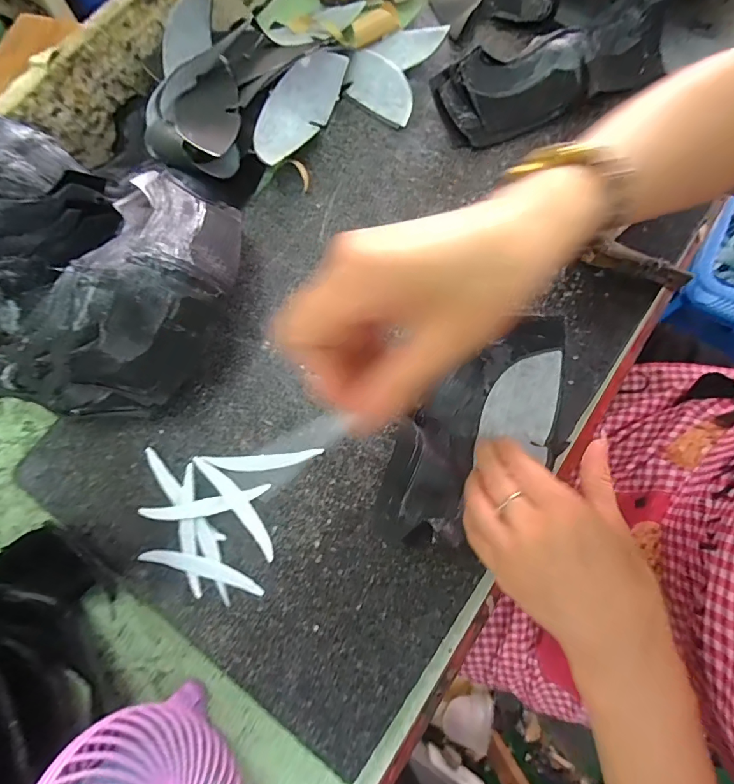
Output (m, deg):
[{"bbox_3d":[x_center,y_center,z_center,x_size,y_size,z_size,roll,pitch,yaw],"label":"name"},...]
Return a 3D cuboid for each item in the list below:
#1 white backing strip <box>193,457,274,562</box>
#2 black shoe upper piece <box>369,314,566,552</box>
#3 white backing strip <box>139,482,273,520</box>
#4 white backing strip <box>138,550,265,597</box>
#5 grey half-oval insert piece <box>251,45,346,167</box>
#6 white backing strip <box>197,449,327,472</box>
[{"bbox_3d":[-0.095,0.083,0.316,0.014,0.006,0.091,-39,78,-7],"label":"white backing strip"},{"bbox_3d":[0.075,0.034,0.303,0.085,0.049,0.182,39,90,10],"label":"black shoe upper piece"},{"bbox_3d":[-0.118,0.084,0.314,0.092,0.010,0.014,-11,76,-1],"label":"white backing strip"},{"bbox_3d":[-0.117,0.126,0.307,0.093,0.005,0.014,14,77,5],"label":"white backing strip"},{"bbox_3d":[-0.063,-0.260,0.392,0.048,0.031,0.132,30,79,8],"label":"grey half-oval insert piece"},{"bbox_3d":[-0.079,0.053,0.325,0.089,0.005,0.013,-4,76,1],"label":"white backing strip"}]

